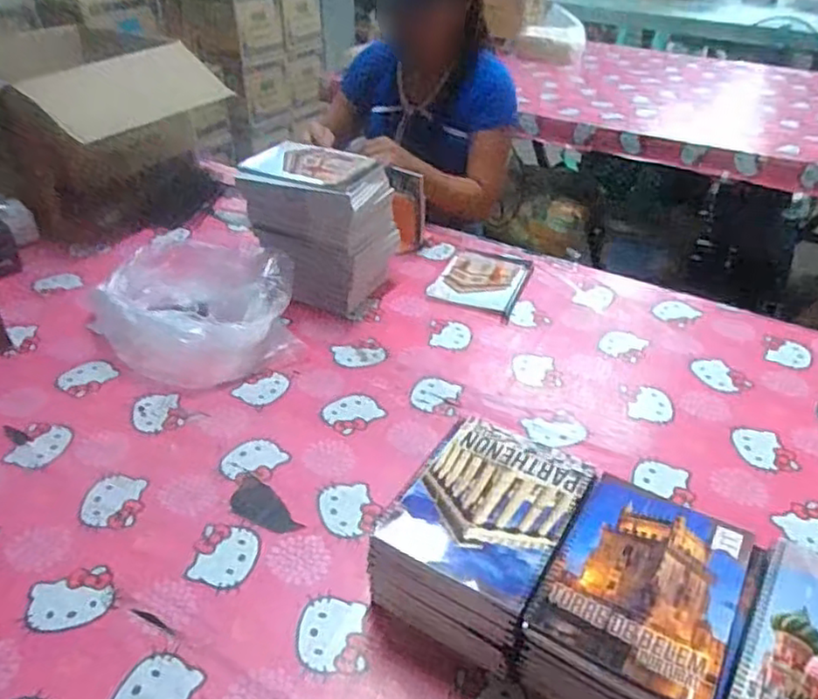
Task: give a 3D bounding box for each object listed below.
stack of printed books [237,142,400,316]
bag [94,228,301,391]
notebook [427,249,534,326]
[{"bbox_3d":[-0.150,-0.208,1.145,0.209,0.220,0.179,18,38,20],"label":"stack of printed books"},{"bbox_3d":[-0.340,-0.072,1.043,0.328,0.103,0.265,14,37,16],"label":"bag"},{"bbox_3d":[0.135,-0.130,1.229,0.158,0.013,0.207,14,37,16],"label":"notebook"}]

